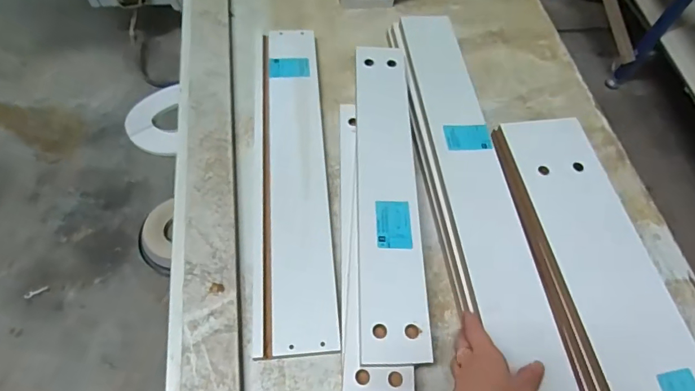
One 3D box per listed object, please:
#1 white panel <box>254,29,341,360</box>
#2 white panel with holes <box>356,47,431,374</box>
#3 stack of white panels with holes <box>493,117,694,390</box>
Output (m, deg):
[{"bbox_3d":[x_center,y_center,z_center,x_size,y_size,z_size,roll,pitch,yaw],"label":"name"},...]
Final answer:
[{"bbox_3d":[-0.073,-0.044,0.577,0.086,0.017,0.482,-3,63,-5],"label":"white panel"},{"bbox_3d":[0.048,-0.023,0.534,0.069,0.016,0.426,1,63,-3],"label":"white panel with holes"},{"bbox_3d":[0.298,0.129,0.475,0.125,0.036,0.506,-8,64,-7],"label":"stack of white panels with holes"}]

